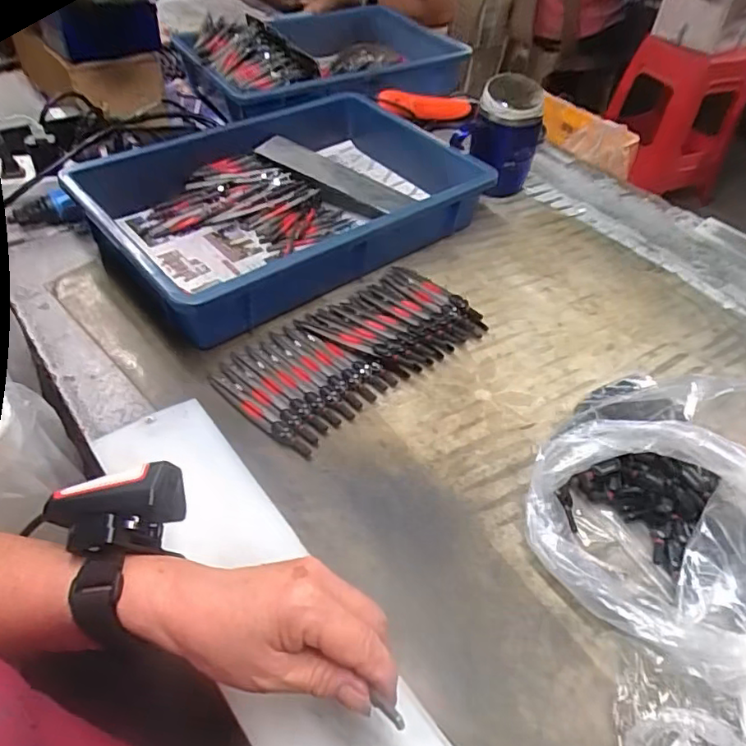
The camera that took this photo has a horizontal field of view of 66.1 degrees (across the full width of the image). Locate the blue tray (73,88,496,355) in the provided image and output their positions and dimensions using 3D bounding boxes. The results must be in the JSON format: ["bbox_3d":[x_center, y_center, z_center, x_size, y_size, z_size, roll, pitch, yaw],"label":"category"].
[{"bbox_3d":[-0.109,-0.223,0.711,0.429,0.081,0.341,-29,55,-27],"label":"blue tray"}]

